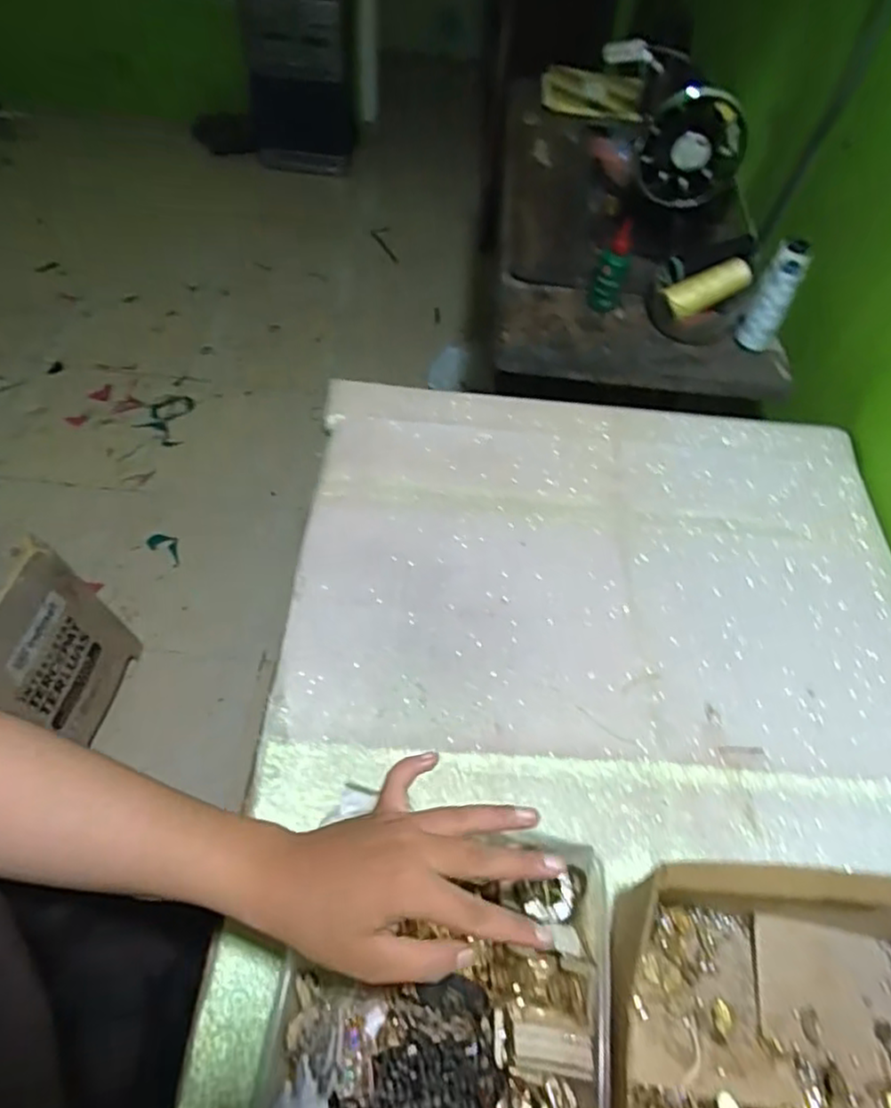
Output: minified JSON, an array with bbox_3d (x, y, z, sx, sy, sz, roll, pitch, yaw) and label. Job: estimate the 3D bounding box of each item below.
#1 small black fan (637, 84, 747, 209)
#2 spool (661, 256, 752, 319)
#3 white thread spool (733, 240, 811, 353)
[{"bbox_3d":[0.306,-0.509,0.846,0.132,0.127,0.033,11,55,2],"label":"small black fan"},{"bbox_3d":[0.339,-0.344,0.871,0.110,0.033,0.038,-22,57,6],"label":"spool"},{"bbox_3d":[0.423,-0.328,0.873,0.049,0.130,0.055,31,58,17],"label":"white thread spool"}]

